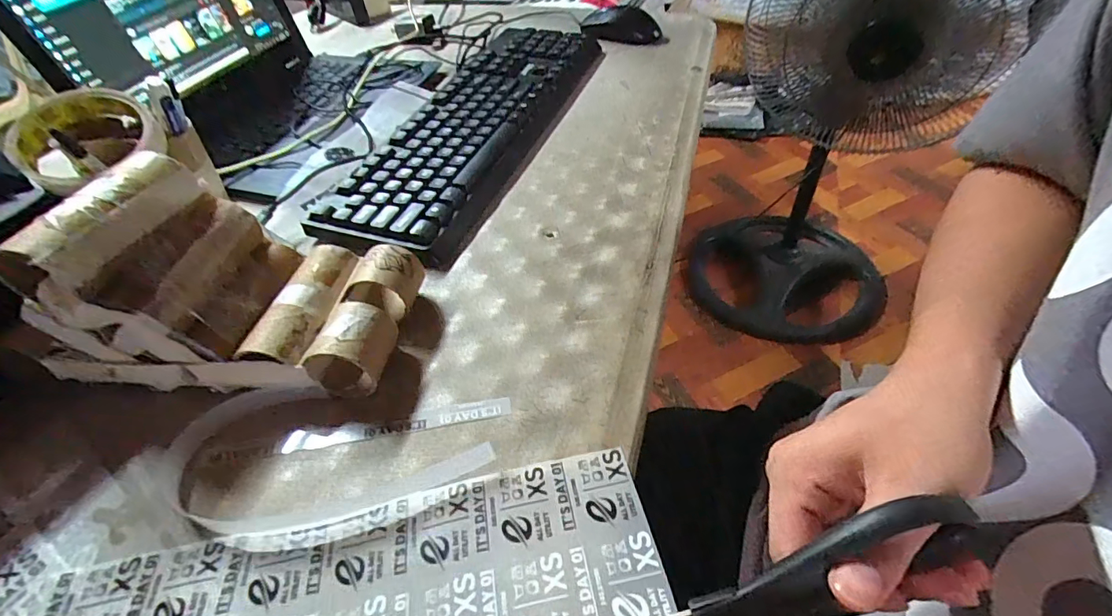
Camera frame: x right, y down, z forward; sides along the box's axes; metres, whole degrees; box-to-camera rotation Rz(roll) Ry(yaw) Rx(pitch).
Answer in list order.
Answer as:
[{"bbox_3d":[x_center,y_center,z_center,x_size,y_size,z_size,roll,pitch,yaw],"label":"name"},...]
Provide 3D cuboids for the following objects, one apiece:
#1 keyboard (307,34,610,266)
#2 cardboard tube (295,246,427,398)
[{"bbox_3d":[-0.076,-0.203,0.523,0.150,0.034,0.425,10,48,15],"label":"keyboard"},{"bbox_3d":[-0.121,0.007,0.327,0.046,0.043,0.105,4,47,9],"label":"cardboard tube"}]

